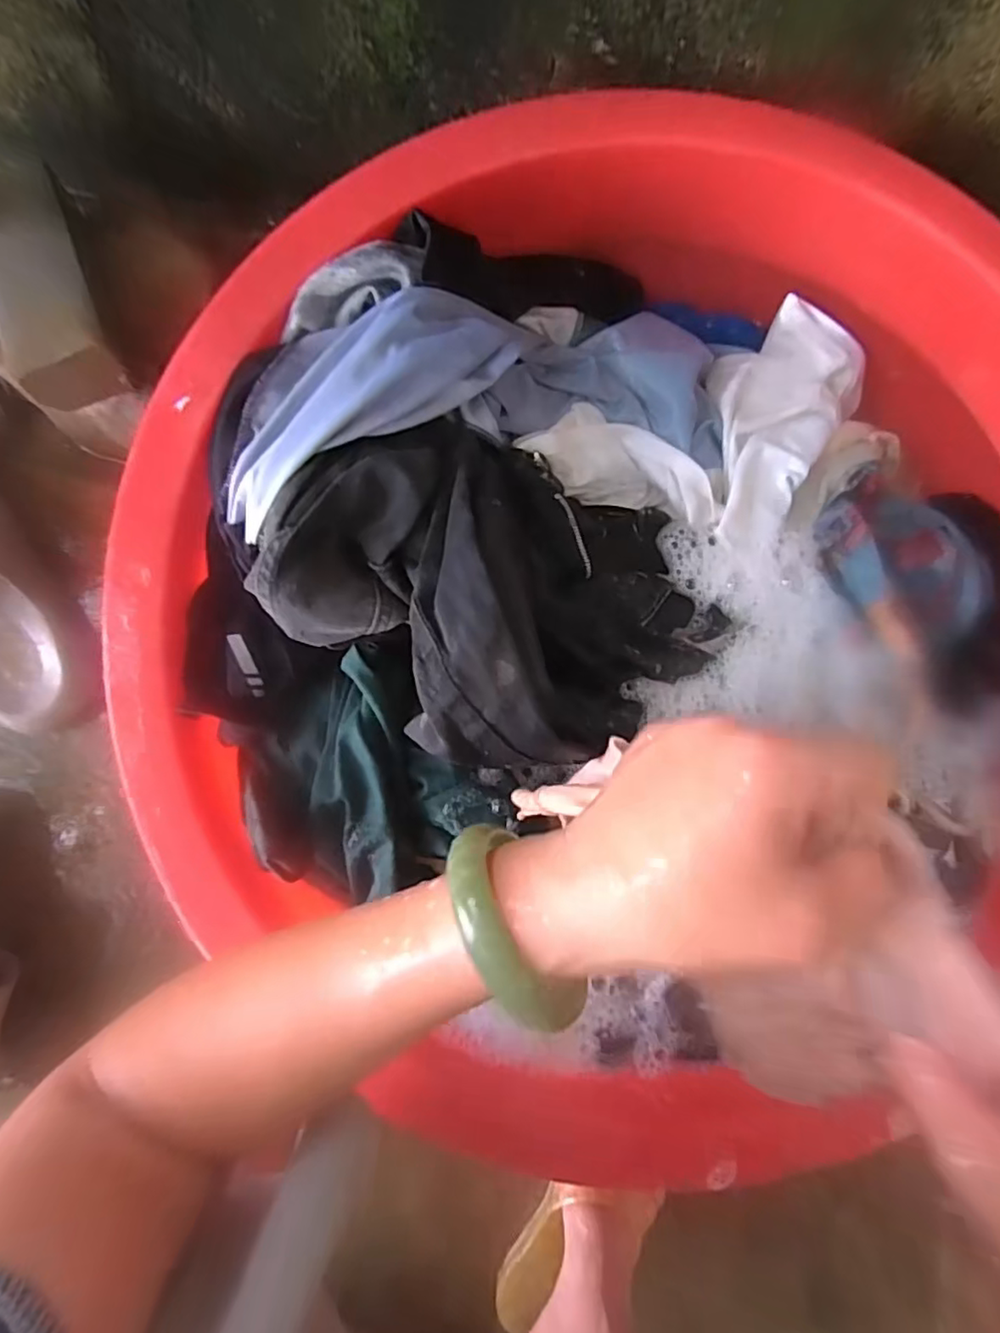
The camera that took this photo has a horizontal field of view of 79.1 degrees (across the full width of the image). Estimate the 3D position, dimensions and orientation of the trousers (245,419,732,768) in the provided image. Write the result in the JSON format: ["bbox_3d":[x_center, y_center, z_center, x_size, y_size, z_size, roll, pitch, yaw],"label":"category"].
[{"bbox_3d":[0.005,-0.048,0.386,0.222,0.094,0.231,-41,87,-5],"label":"trousers"}]

